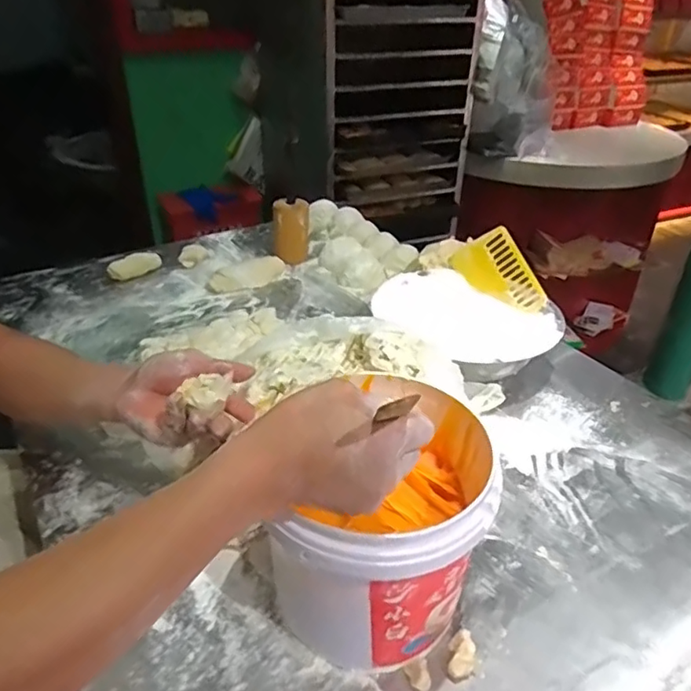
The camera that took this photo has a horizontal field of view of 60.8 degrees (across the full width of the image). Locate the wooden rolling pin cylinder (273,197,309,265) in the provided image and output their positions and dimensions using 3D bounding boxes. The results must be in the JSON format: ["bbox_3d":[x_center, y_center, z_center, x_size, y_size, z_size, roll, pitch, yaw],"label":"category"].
[{"bbox_3d":[-0.109,-0.231,1.200,0.068,0.123,0.066,-1,33,-5],"label":"wooden rolling pin cylinder"}]

